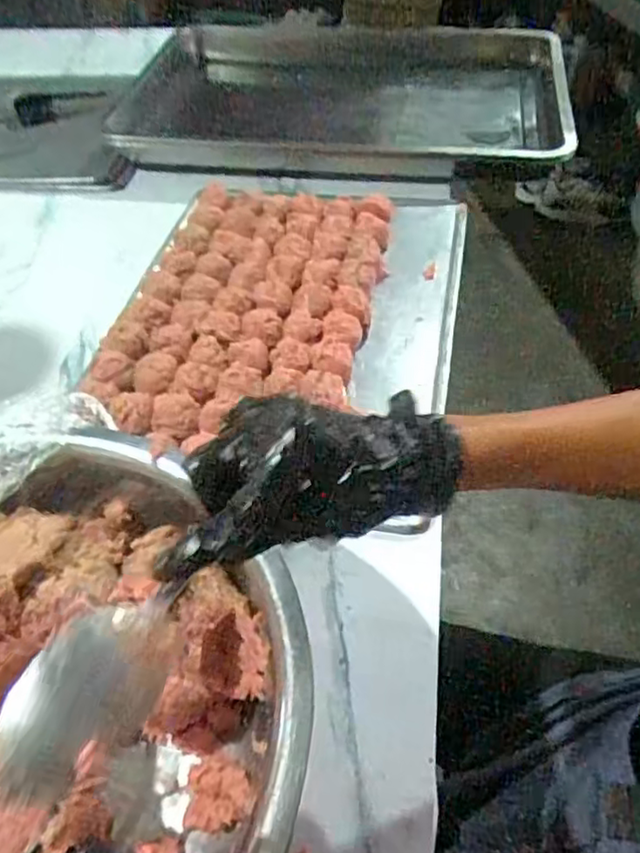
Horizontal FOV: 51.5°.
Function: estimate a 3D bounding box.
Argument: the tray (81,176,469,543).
[{"bbox_3d":[-0.035,-0.120,0.658,0.307,0.038,0.430,6,49,10],"label":"tray"}]

